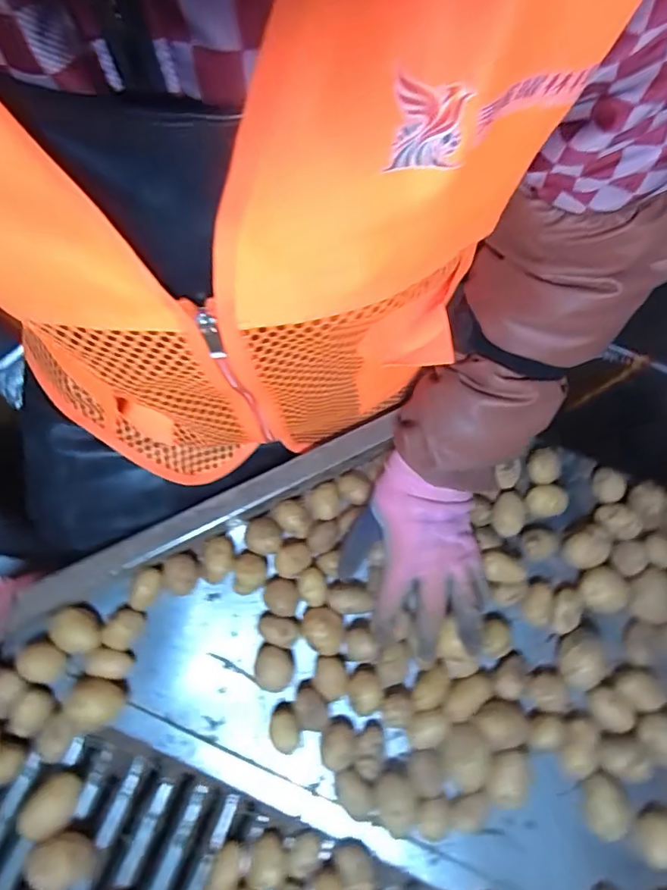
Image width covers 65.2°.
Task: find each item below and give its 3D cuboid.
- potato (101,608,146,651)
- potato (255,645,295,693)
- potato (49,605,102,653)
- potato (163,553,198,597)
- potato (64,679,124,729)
[{"bbox_3d":[-0.203,0.179,0.506,0.028,0.023,0.037,34,78,7],"label":"potato"},{"bbox_3d":[-0.056,0.211,0.497,0.034,0.026,0.040,-12,76,-4],"label":"potato"},{"bbox_3d":[-0.242,0.175,0.496,0.043,0.034,0.040,0,76,-1],"label":"potato"},{"bbox_3d":[-0.150,0.130,0.521,0.031,0.029,0.038,-13,76,-4],"label":"potato"},{"bbox_3d":[-0.219,0.237,0.476,0.046,0.030,0.041,4,76,0],"label":"potato"}]

